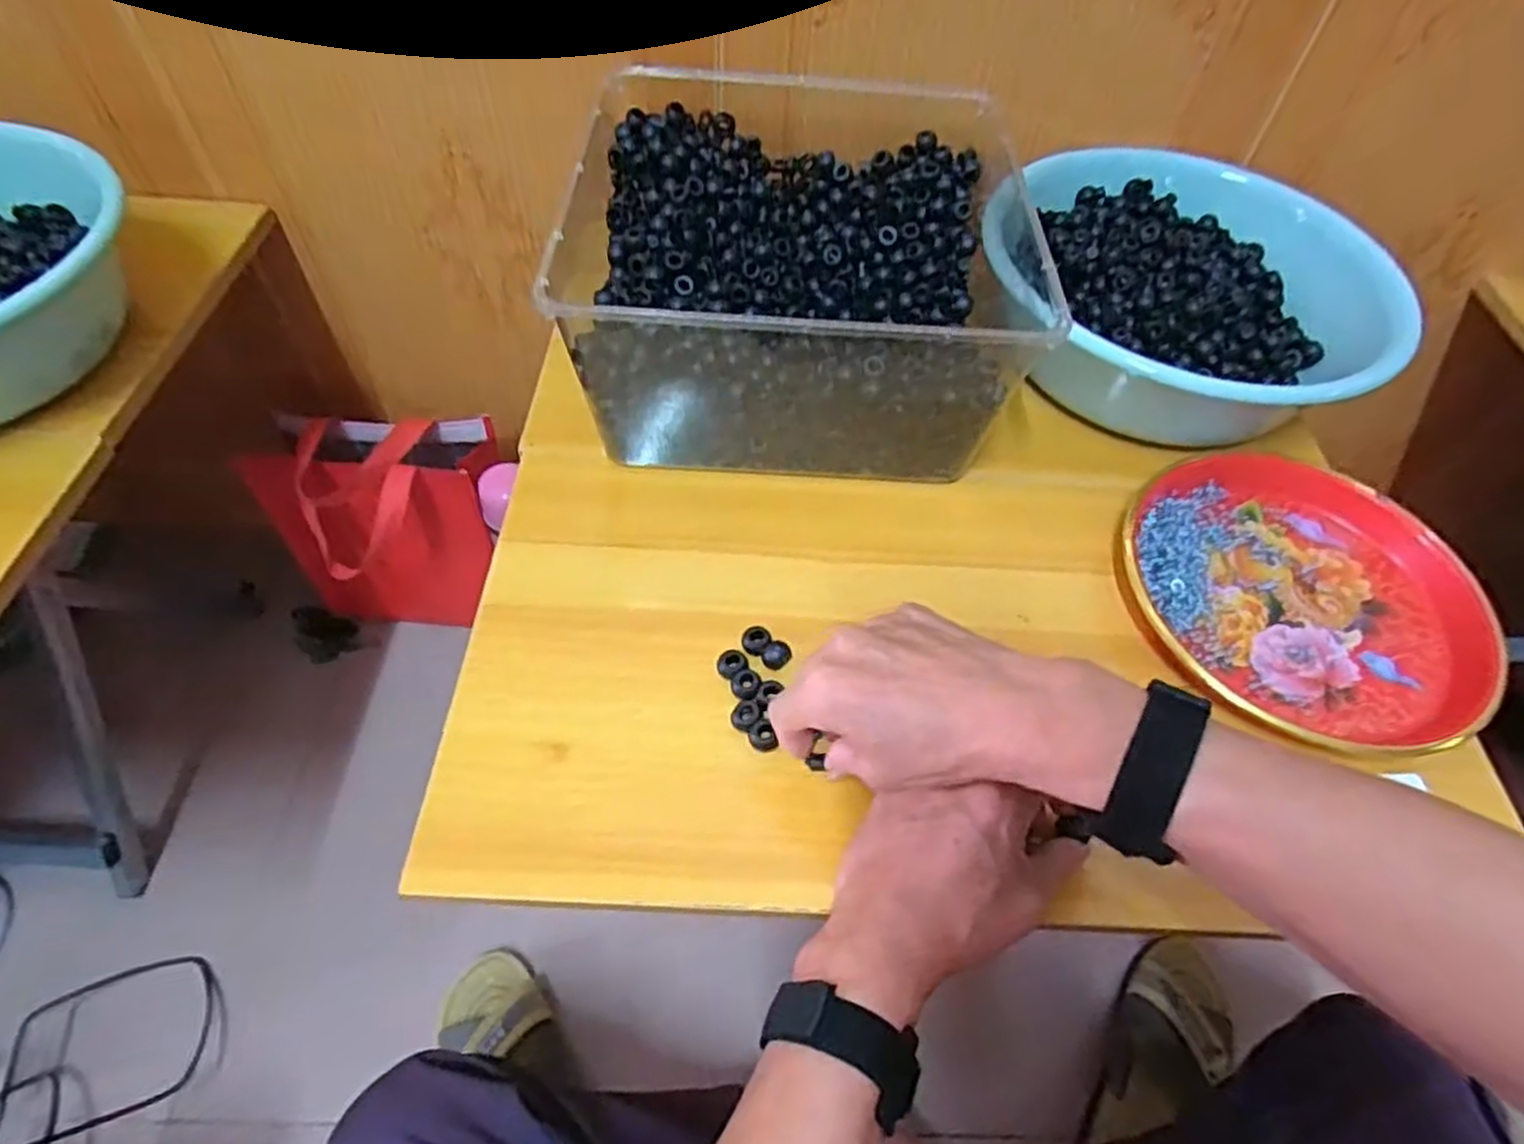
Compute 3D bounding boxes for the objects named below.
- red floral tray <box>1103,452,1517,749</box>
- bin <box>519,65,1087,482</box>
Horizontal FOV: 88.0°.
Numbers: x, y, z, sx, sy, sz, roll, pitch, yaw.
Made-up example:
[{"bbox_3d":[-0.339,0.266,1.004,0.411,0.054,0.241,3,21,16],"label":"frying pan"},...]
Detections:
[{"bbox_3d":[0.336,0.009,0.499,0.214,0.033,0.200,17,55,8],"label":"red floral tray"},{"bbox_3d":[0.010,-0.225,0.572,0.310,0.130,0.321,-1,55,-5],"label":"bin"}]

